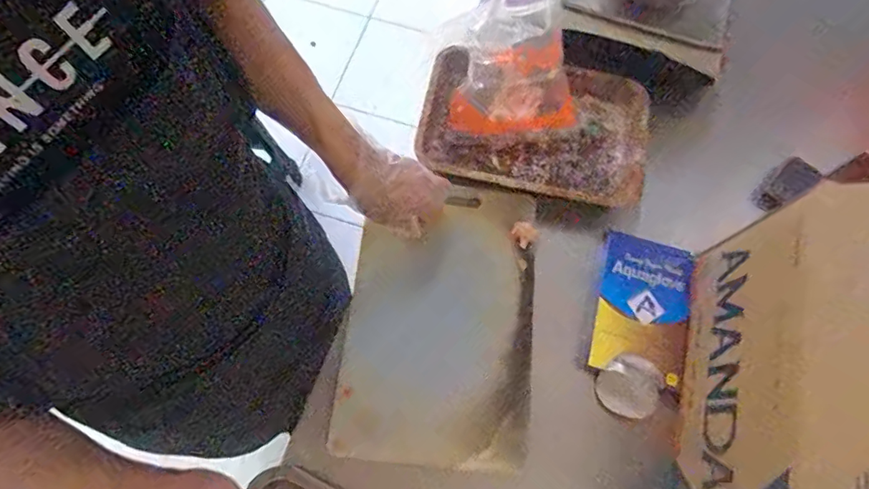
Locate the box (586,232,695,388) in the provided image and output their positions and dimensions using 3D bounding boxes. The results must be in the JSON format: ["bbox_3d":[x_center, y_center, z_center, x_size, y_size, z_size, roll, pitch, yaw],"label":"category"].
[{"bbox_3d":[0.257,0.075,0.616,0.104,0.030,0.173,16,69,3],"label":"box"}]

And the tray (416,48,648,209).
[{"bbox_3d":[0.141,-0.160,0.703,0.316,0.054,0.209,12,69,2],"label":"tray"}]

